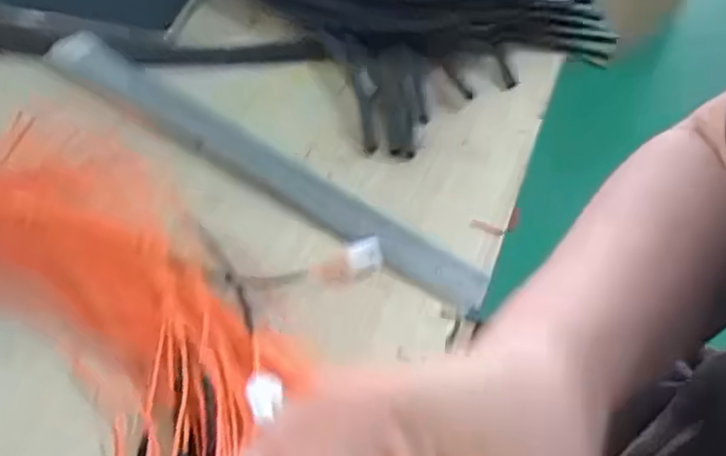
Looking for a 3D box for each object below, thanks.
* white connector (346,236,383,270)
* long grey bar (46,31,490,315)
[{"bbox_3d":[0.001,0.013,0.323,0.018,0.007,0.016,-8,50,-8],"label":"white connector"},{"bbox_3d":[-0.072,-0.045,0.373,0.324,0.007,0.032,29,55,22],"label":"long grey bar"}]

